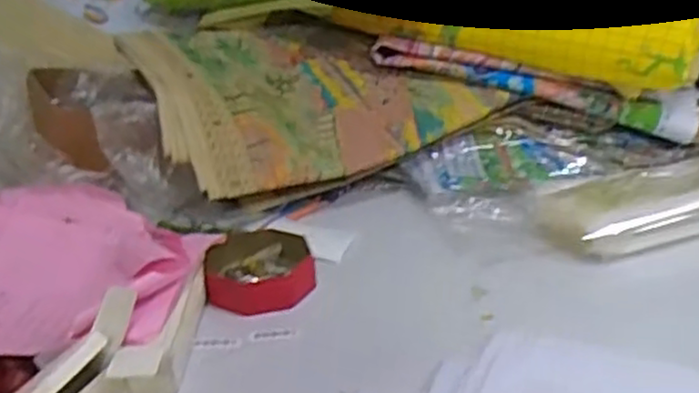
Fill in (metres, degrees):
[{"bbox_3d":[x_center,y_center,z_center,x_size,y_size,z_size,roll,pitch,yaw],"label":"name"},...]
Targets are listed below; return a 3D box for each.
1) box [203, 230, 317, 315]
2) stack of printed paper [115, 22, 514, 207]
[{"bbox_3d":[-0.095,0.076,0.766,0.112,0.042,0.111,-11,23,-12],"label":"box"},{"bbox_3d":[-0.056,-0.161,1.051,0.483,0.113,0.355,-9,42,-26],"label":"stack of printed paper"}]

